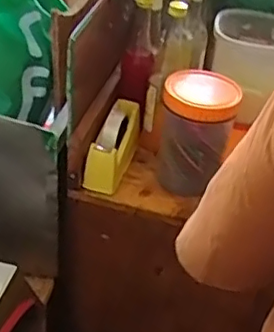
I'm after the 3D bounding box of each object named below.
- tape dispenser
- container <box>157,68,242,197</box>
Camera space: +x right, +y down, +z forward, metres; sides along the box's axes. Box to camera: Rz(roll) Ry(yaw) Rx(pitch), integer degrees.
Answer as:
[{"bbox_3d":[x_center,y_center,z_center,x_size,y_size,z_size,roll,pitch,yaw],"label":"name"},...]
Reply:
[{"bbox_3d":[-0.036,-0.040,1.062,0.051,0.087,0.172,15,39,11],"label":"tape dispenser"},{"bbox_3d":[0.100,-0.059,1.034,0.114,0.185,0.126,12,38,7],"label":"container"}]

